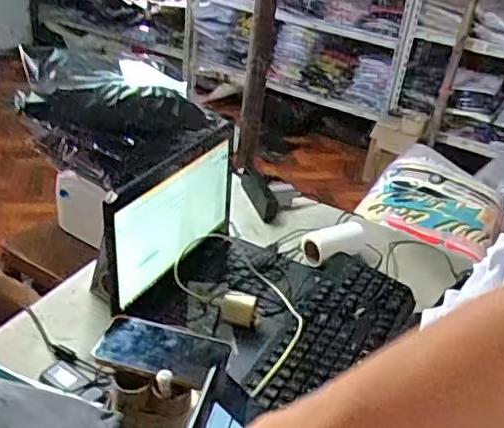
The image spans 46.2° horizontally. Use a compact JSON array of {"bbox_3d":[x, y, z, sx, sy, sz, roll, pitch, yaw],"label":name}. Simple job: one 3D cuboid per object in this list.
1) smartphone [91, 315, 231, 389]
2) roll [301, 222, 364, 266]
[{"bbox_3d":[-0.101,0.150,0.656,0.137,0.011,0.075,12,31,8],"label":"smartphone"},{"bbox_3d":[0.141,0.046,1.043,0.051,0.046,0.122,30,37,33],"label":"roll"}]

